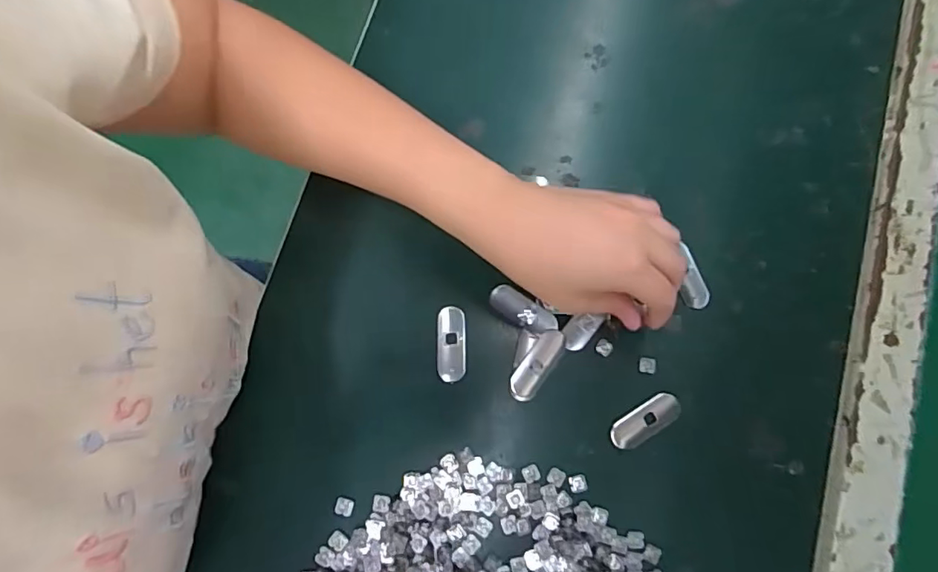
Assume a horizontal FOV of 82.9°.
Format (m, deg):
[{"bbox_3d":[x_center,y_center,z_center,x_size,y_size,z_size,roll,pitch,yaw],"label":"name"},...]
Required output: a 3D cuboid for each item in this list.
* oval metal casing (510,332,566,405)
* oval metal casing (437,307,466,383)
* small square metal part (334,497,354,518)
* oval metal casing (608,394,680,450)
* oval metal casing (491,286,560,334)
[{"bbox_3d":[0.046,0.053,0.358,0.018,0.004,0.053,35,81,5],"label":"oval metal casing"},{"bbox_3d":[-0.012,0.039,0.361,0.019,0.004,0.050,0,80,-1],"label":"oval metal casing"},{"bbox_3d":[-0.080,0.141,0.338,0.011,0.004,0.010,14,79,1],"label":"small square metal part"},{"bbox_3d":[0.118,0.090,0.351,0.051,0.004,0.020,-33,82,-7],"label":"oval metal casing"},{"bbox_3d":[0.037,0.017,0.365,0.049,0.004,0.019,34,81,5],"label":"oval metal casing"}]

